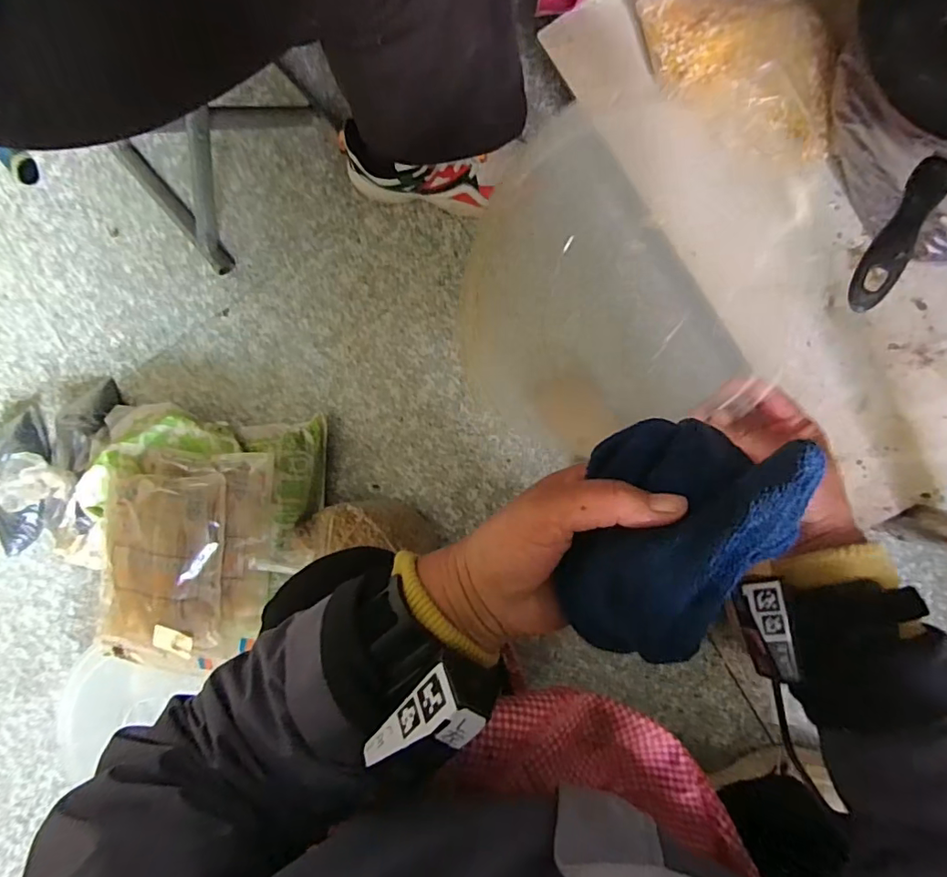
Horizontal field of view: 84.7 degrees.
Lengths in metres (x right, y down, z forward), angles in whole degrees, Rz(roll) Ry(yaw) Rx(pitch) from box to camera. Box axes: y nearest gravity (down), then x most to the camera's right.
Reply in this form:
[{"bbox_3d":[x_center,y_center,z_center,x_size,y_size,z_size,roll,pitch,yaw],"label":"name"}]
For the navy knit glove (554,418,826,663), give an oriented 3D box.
[{"bbox_3d":[0.089,0.046,0.226,0.087,0.055,0.103,11,94,8],"label":"navy knit glove"}]

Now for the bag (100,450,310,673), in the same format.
[{"bbox_3d":[-0.345,0.143,0.626,0.215,0.055,0.250,1,91,8],"label":"bag"}]

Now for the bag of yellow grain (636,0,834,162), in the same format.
[{"bbox_3d":[0.262,-0.366,0.507,0.229,0.051,0.125,41,96,6],"label":"bag of yellow grain"}]

